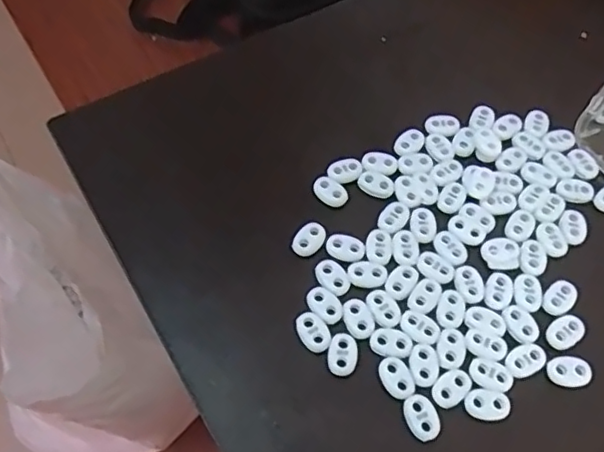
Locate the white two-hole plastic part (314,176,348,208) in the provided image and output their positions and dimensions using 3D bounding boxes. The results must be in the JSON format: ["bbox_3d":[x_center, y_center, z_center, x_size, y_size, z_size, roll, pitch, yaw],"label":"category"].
[{"bbox_3d":[0.018,-0.021,0.366,0.021,0.005,0.017,35,65,18],"label":"white two-hole plastic part"}]

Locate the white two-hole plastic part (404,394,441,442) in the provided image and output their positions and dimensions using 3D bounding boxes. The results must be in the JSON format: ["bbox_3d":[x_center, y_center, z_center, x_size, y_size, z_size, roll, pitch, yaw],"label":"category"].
[{"bbox_3d":[0.061,0.096,0.300,0.016,0.004,0.023,-23,63,-13],"label":"white two-hole plastic part"}]

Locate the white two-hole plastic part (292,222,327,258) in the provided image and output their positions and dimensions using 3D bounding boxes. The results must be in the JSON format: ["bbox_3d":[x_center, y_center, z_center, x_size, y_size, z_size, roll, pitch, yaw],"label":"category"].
[{"bbox_3d":[0.005,0.008,0.349,0.015,0.004,0.023,36,65,18],"label":"white two-hole plastic part"}]

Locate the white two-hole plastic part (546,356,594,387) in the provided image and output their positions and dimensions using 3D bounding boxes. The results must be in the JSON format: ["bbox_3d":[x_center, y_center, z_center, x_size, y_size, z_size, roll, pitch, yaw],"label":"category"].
[{"bbox_3d":[0.141,0.076,0.315,0.024,0.004,0.016,-2,60,-2],"label":"white two-hole plastic part"}]

